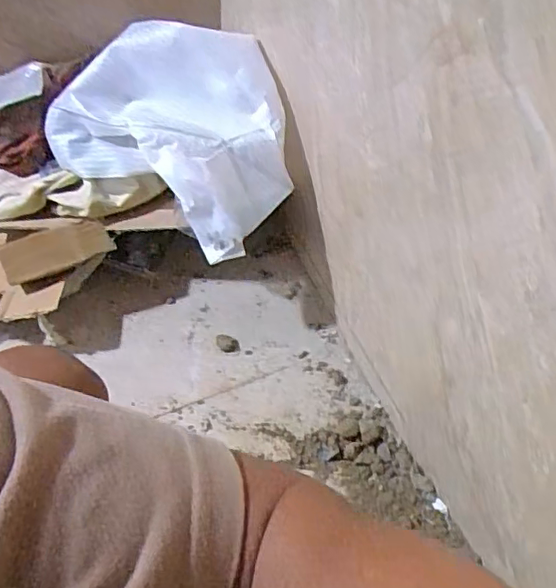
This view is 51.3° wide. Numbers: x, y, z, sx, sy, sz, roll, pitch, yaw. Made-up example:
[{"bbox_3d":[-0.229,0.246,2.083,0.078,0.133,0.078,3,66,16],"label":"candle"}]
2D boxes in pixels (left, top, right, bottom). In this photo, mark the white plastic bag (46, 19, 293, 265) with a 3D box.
[{"bbox_3d":[-0.131,-0.243,0.833,0.343,0.153,0.247,34,61,17],"label":"white plastic bag"}]

